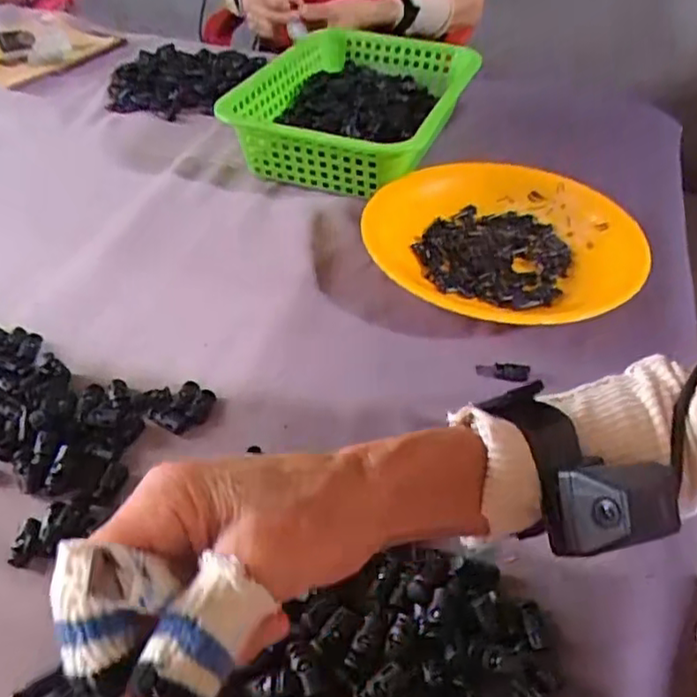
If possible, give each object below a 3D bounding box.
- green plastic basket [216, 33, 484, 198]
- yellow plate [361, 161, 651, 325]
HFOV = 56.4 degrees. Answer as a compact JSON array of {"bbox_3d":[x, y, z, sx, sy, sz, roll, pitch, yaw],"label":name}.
[{"bbox_3d":[0.012,-0.285,0.755,0.216,0.077,0.338,16,45,15],"label":"green plastic basket"},{"bbox_3d":[0.144,-0.101,0.595,0.235,0.038,0.238,1,43,-1],"label":"yellow plate"}]

